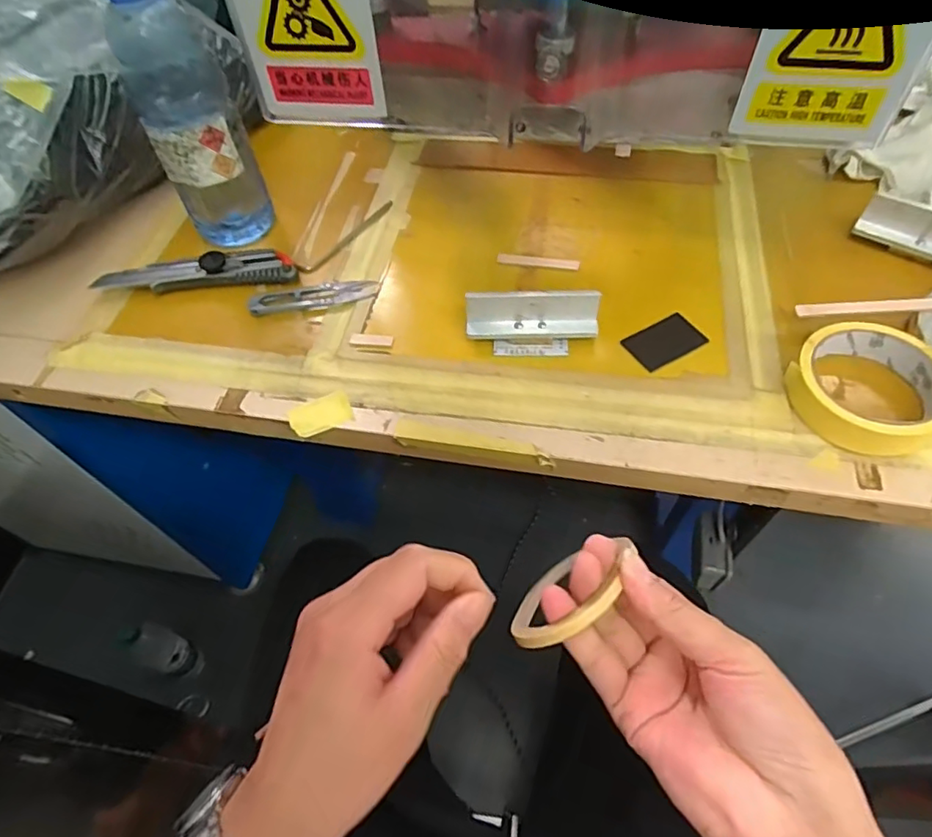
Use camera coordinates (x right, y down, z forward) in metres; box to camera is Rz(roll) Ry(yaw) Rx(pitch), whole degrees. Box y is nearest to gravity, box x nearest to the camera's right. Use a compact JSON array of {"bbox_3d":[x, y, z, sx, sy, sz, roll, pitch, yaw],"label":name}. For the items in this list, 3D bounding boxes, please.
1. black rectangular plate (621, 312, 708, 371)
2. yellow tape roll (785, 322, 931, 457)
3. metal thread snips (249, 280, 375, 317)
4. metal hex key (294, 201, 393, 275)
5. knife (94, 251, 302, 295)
[{"bbox_3d":[0.146,-0.057,0.419,0.055,0.004,0.034,-26,58,-14],"label":"black rectangular plate"},{"bbox_3d":[0.265,-0.021,0.377,0.086,0.029,0.090,-2,55,3],"label":"yellow tape roll"},{"bbox_3d":[-0.125,-0.101,0.472,0.103,0.006,0.026,-10,55,-3],"label":"metal thread snips"},{"bbox_3d":[-0.107,-0.165,0.519,0.013,0.007,0.116,33,63,23],"label":"metal hex key"},{"bbox_3d":[-0.227,-0.130,0.489,0.167,0.017,0.040,-2,55,2],"label":"knife"}]

